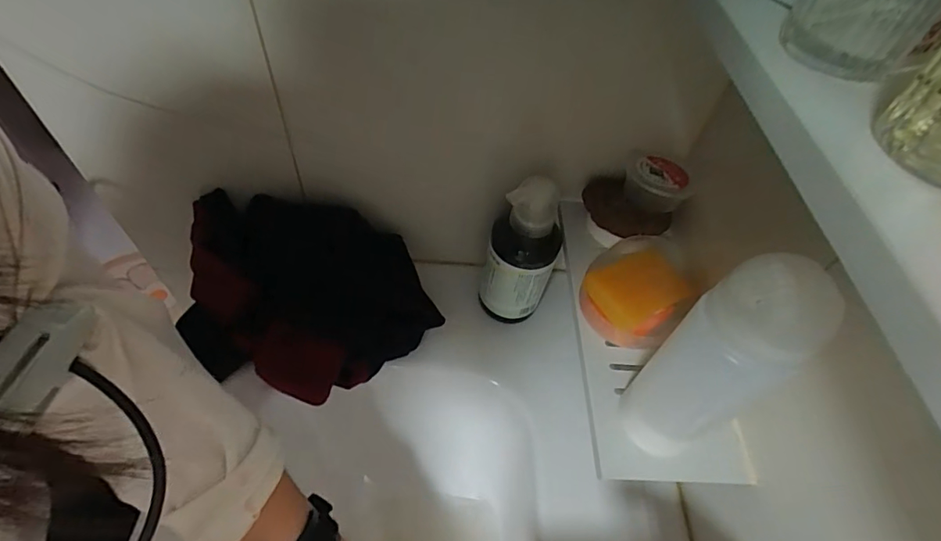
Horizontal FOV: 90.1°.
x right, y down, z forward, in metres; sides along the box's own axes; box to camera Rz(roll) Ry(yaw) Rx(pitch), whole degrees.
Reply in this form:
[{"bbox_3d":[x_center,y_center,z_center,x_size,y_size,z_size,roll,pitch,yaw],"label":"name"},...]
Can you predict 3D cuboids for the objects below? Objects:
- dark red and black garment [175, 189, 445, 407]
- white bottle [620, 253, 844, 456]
[{"bbox_3d":[-0.170,0.031,0.497,0.265,0.110,0.174,9,52,1],"label":"dark red and black garment"},{"bbox_3d":[0.142,0.058,0.285,0.043,0.172,0.055,3,52,-3],"label":"white bottle"}]

